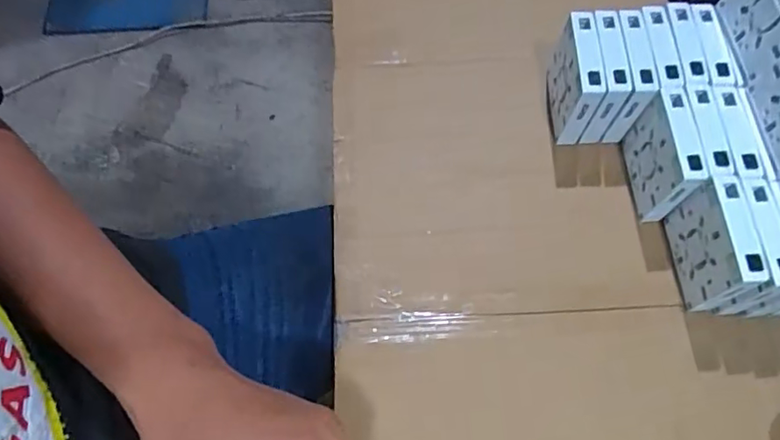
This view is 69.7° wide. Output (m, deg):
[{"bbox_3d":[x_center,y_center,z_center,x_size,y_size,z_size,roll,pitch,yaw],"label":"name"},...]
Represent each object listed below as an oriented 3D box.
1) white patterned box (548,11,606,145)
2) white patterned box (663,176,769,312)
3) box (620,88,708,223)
[{"bbox_3d":[0.172,-0.128,0.527,0.025,0.098,0.085,1,67,2],"label":"white patterned box"},{"bbox_3d":[0.262,0.023,0.457,0.022,0.087,0.085,-4,66,0],"label":"white patterned box"},{"bbox_3d":[0.236,-0.054,0.488,0.024,0.083,0.087,-1,66,1],"label":"box"}]

